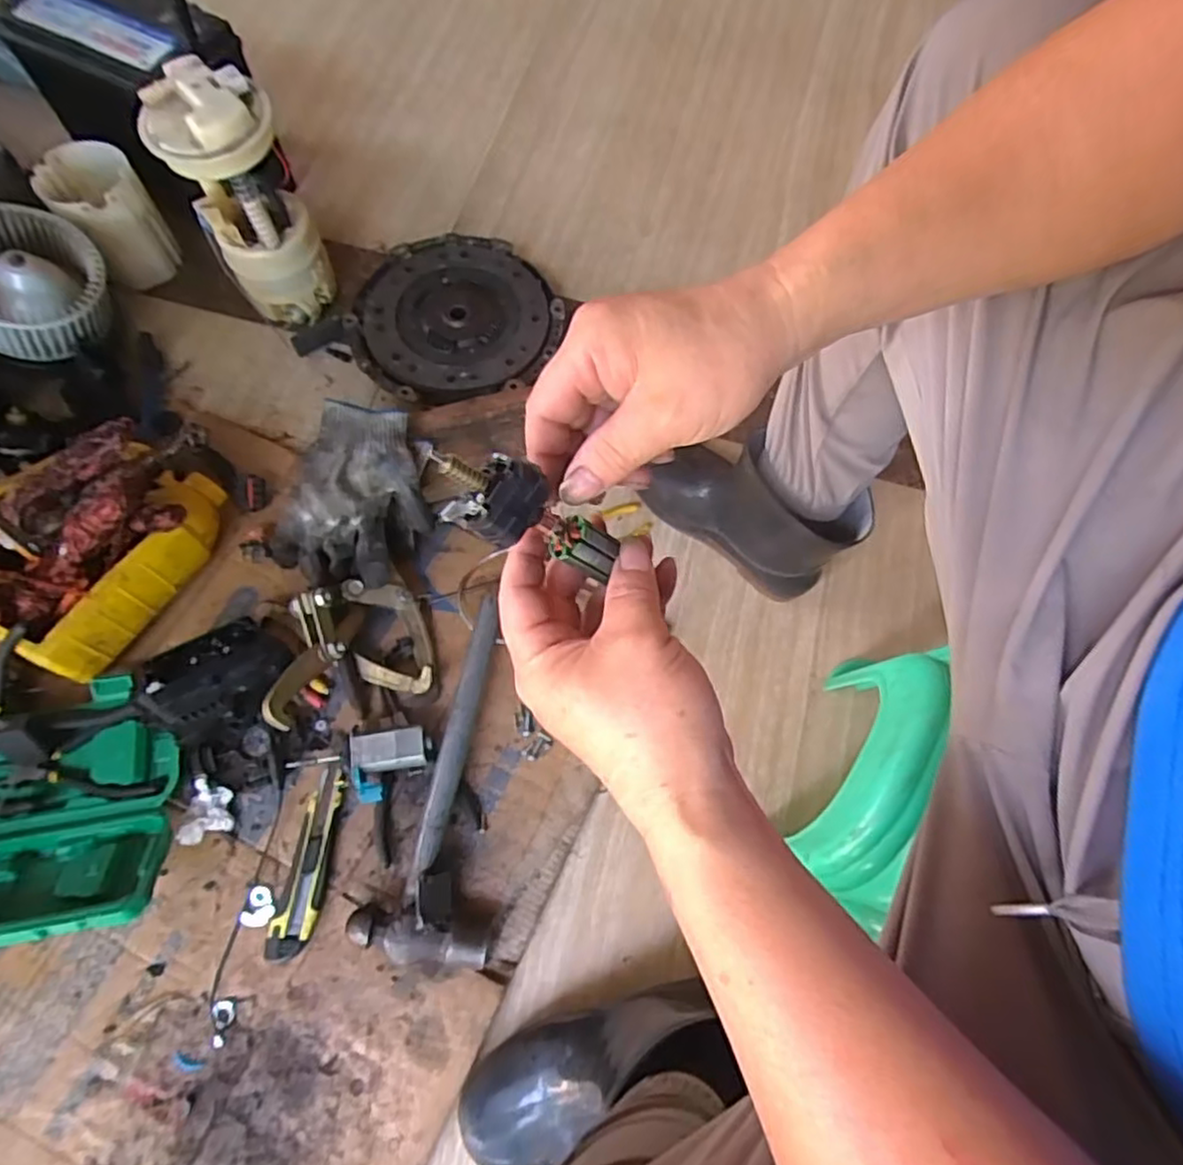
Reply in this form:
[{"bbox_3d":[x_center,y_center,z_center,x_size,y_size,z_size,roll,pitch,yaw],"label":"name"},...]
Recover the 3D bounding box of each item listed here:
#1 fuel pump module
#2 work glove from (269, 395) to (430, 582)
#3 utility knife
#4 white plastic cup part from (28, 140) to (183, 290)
[{"bbox_3d":[-0.372,-0.406,0.751,0.116,0.247,0.115,-26,73,-12],"label":"fuel pump module"},{"bbox_3d":[-0.229,-0.082,0.696,0.139,0.073,0.182,21,70,5],"label":"work glove"},{"bbox_3d":[-0.253,0.251,0.615,0.036,0.025,0.157,9,70,0],"label":"utility knife"},{"bbox_3d":[-0.565,-0.428,0.812,0.098,0.122,0.112,-41,76,-16],"label":"white plastic cup part"}]

